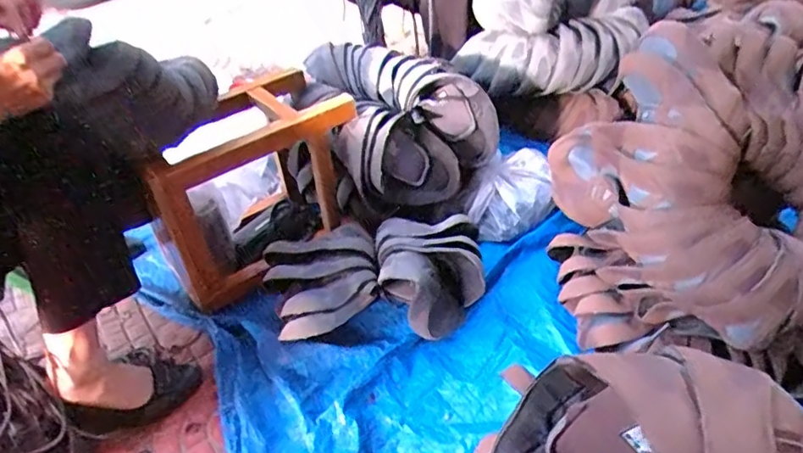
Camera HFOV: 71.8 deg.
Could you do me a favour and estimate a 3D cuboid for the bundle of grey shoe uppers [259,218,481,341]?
[{"bbox_3d":[-0.046,0.094,0.998,0.371,0.135,0.216,-10,42,-7],"label":"bundle of grey shoe uppers"}]

